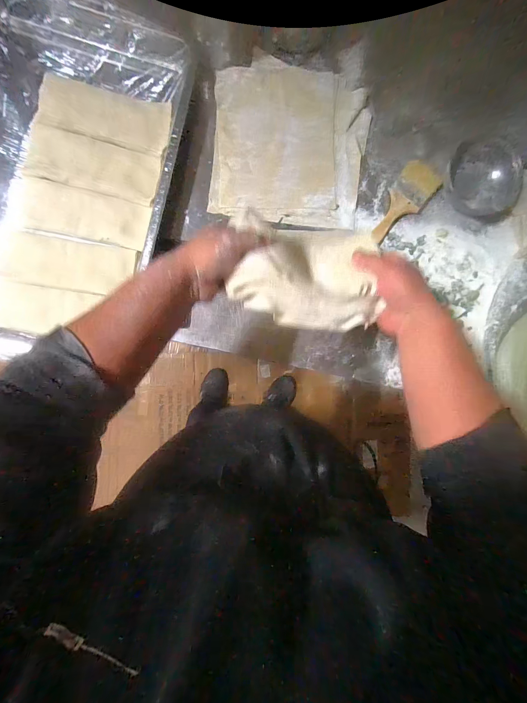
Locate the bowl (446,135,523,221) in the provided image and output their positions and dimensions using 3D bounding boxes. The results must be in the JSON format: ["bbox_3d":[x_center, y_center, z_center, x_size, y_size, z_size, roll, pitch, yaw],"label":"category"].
[{"bbox_3d":[0.442,-0.339,0.603,0.141,0.048,0.168,-32,93,-4],"label":"bowl"}]

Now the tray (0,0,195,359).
[{"bbox_3d":[-0.379,-0.295,0.532,0.397,0.055,0.595,18,89,-5],"label":"tray"}]

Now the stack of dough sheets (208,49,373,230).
[{"bbox_3d":[0.053,-0.416,0.598,0.290,0.018,0.320,5,90,-5],"label":"stack of dough sheets"}]

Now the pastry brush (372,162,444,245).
[{"bbox_3d":[0.275,-0.293,0.601,0.076,0.019,0.173,39,88,-4],"label":"pastry brush"}]

